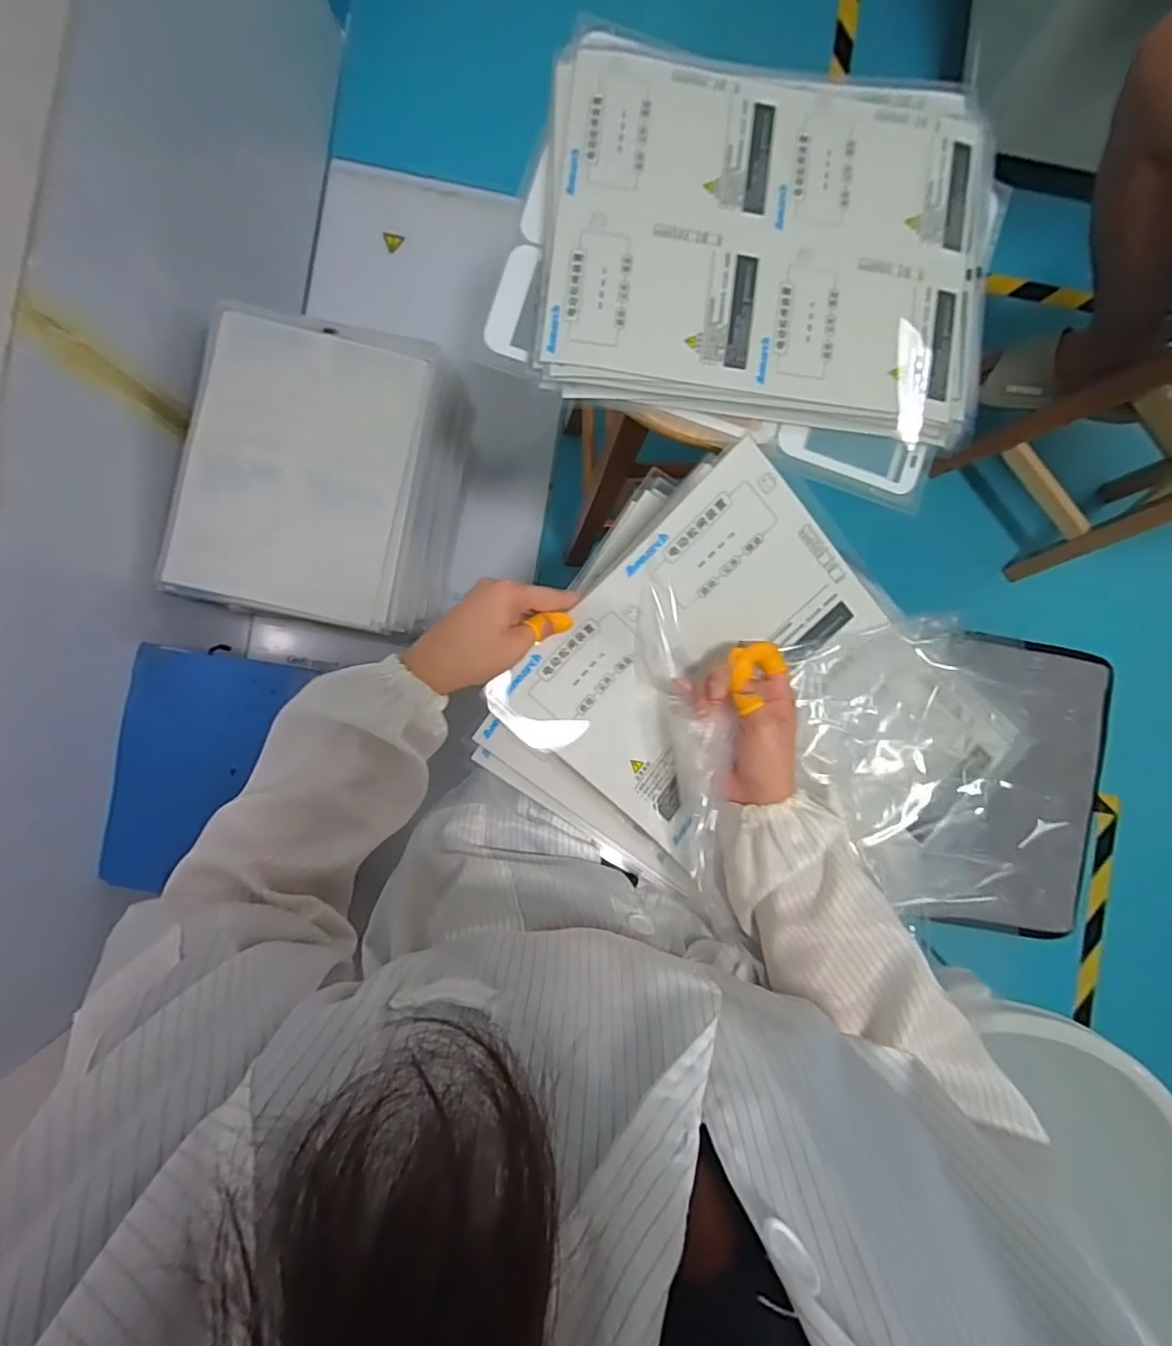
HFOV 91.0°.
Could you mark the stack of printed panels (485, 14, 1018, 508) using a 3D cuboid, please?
[{"bbox_3d":[0.159,-0.376,0.512,0.425,0.038,0.348,16,85,-6],"label":"stack of printed panels"}]

